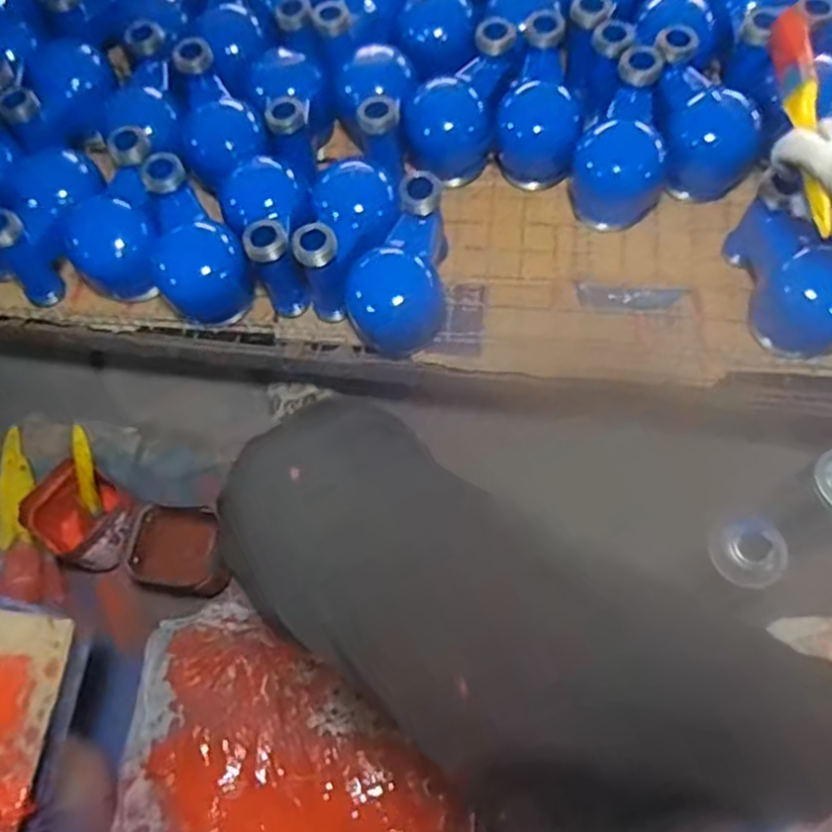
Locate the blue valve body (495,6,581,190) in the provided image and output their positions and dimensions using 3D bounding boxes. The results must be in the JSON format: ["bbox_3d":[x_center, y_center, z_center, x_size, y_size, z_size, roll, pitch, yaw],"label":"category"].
[{"bbox_3d":[0.133,-0.343,0.756,0.085,0.076,0.170,5,88,2],"label":"blue valve body"}]

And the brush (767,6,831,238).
[{"bbox_3d":[0.294,-0.224,0.532,0.017,0.030,0.172,-6,84,-2],"label":"brush"}]

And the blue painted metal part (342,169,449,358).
[{"bbox_3d":[-0.018,-0.146,0.692,0.092,0.105,0.137,5,69,6],"label":"blue painted metal part"}]

